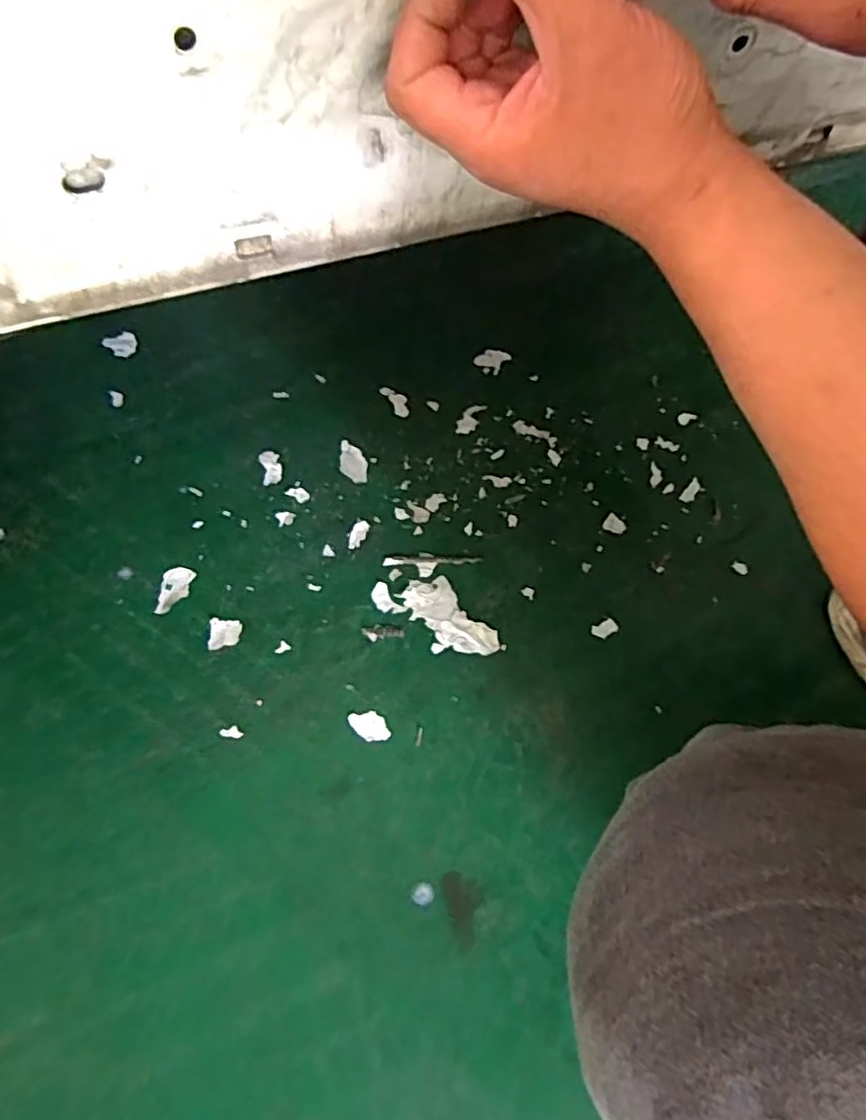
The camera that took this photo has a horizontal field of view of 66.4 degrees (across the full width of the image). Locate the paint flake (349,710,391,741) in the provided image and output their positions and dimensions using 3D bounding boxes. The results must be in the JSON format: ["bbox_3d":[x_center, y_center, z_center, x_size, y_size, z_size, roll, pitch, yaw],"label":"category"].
[{"bbox_3d":[-0.056,0.147,0.587,0.024,0.004,0.037,-36,68,-21],"label":"paint flake"}]

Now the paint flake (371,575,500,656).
[{"bbox_3d":[0.005,0.051,0.639,0.125,0.004,0.062,37,65,17],"label":"paint flake"}]

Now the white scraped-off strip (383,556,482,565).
[{"bbox_3d":[-0.001,-0.001,0.668,0.097,0.004,0.010,-1,60,-3],"label":"white scraped-off strip"}]

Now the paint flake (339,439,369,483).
[{"bbox_3d":[-0.087,-0.110,0.725,0.030,0.004,0.056,-2,60,-4],"label":"paint flake"}]

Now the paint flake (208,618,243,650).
[{"bbox_3d":[-0.196,0.068,0.622,0.030,0.004,0.030,1,60,-2],"label":"paint flake"}]

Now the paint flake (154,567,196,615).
[{"bbox_3d":[-0.250,0.029,0.639,0.029,0.004,0.049,10,60,3],"label":"paint flake"}]

